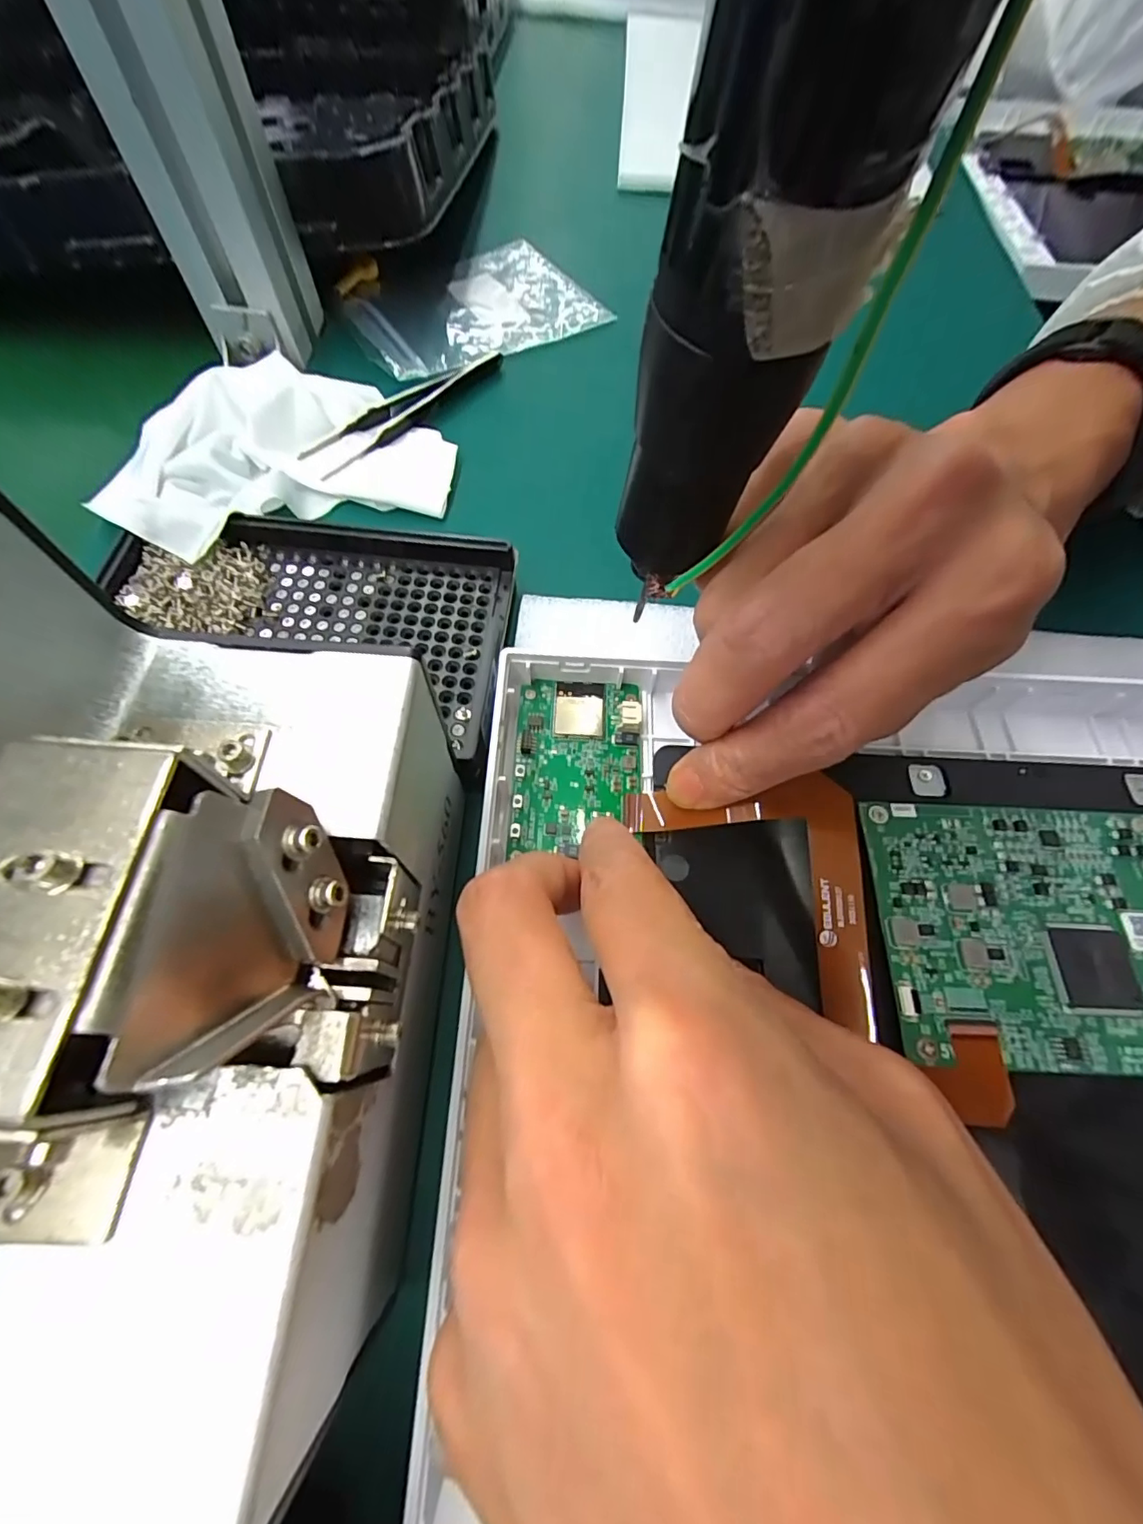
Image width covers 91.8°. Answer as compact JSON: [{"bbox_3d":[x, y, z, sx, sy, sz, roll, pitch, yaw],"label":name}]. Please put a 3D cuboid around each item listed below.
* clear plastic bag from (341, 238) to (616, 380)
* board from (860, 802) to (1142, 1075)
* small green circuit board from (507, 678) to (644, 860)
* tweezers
[{"bbox_3d":[-0.058,-0.250,0.301,0.130,0.008,0.096,-37,71,-17],"label":"clear plastic bag"},{"bbox_3d":[0.130,0.045,0.153,0.088,0.004,0.069,3,65,-1],"label":"board"},{"bbox_3d":[0.002,-0.001,0.173,0.039,0.005,0.058,3,65,-1],"label":"small green circuit board"},{"bbox_3d":[-0.075,-0.167,0.260,0.017,0.008,0.114,38,69,15],"label":"tweezers"}]

